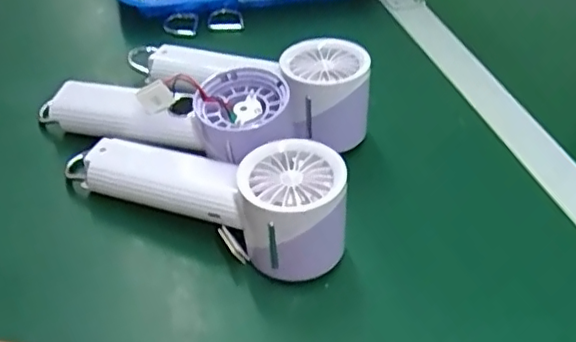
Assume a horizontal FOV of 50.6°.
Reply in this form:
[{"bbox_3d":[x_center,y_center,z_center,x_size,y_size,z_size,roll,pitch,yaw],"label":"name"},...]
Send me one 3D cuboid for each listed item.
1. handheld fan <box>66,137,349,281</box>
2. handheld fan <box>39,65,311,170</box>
[{"bbox_3d":[-0.052,0.008,0.389,0.187,0.072,0.061,22,49,16],"label":"handheld fan"},{"bbox_3d":[-0.087,-0.037,0.428,0.193,0.070,0.064,16,47,11],"label":"handheld fan"}]

